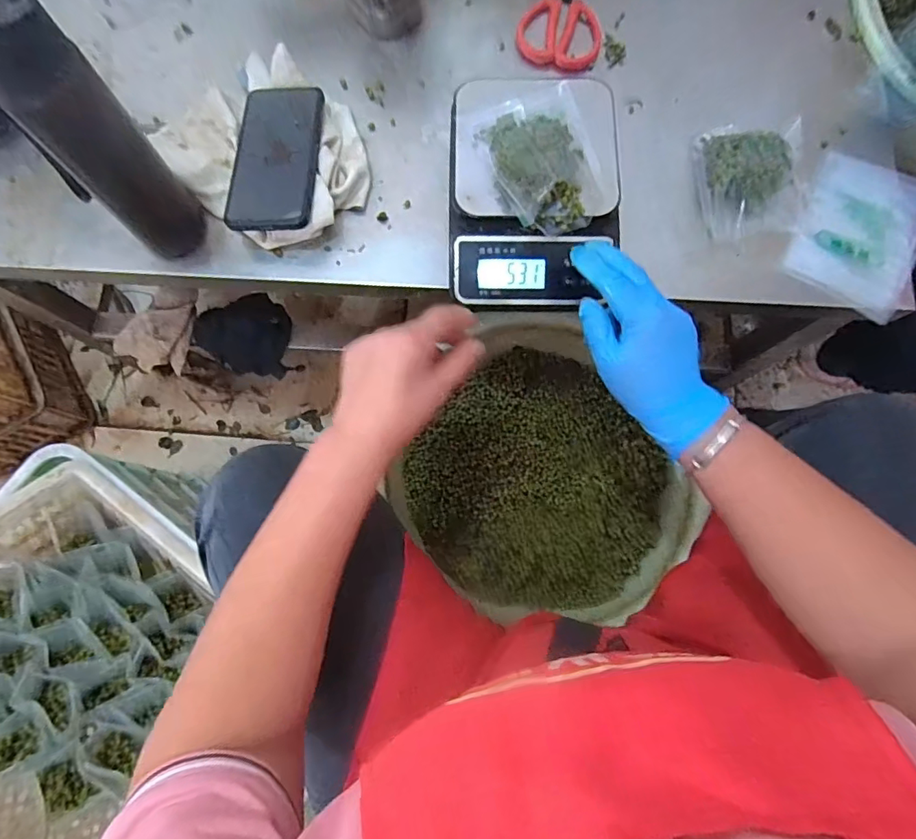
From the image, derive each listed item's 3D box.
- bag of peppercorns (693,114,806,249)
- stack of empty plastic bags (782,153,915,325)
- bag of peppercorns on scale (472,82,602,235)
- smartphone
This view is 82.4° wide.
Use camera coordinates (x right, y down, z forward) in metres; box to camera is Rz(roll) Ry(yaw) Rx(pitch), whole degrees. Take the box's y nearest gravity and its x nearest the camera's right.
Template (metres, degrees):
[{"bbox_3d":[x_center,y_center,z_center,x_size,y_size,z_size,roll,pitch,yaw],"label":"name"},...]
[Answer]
[{"bbox_3d":[0.278,-0.229,0.496,0.091,0.031,0.118,0,78,0],"label":"bag of peppercorns"},{"bbox_3d":[0.386,-0.177,0.499,0.113,0.011,0.157,25,79,5],"label":"stack of empty plastic bags"},{"bbox_3d":[0.071,-0.228,0.454,0.091,0.035,0.129,-14,78,-3],"label":"bag of peppercorns on scale"},{"bbox_3d":[-0.173,-0.251,0.497,0.078,0.012,0.160,-2,72,4],"label":"smartphone"}]

